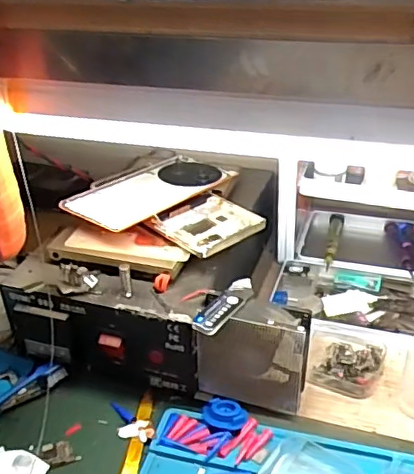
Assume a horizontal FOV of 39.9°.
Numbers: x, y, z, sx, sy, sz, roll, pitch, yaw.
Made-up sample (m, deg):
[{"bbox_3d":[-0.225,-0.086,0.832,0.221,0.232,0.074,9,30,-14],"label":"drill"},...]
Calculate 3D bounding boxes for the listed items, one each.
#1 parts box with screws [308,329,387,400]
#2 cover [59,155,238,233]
[{"bbox_3d":[0.116,0.103,0.480,0.062,0.022,0.058,10,35,21],"label":"parts box with screws"},{"bbox_3d":[-0.053,-0.044,0.509,0.078,0.008,0.167,23,33,33],"label":"cover"}]

